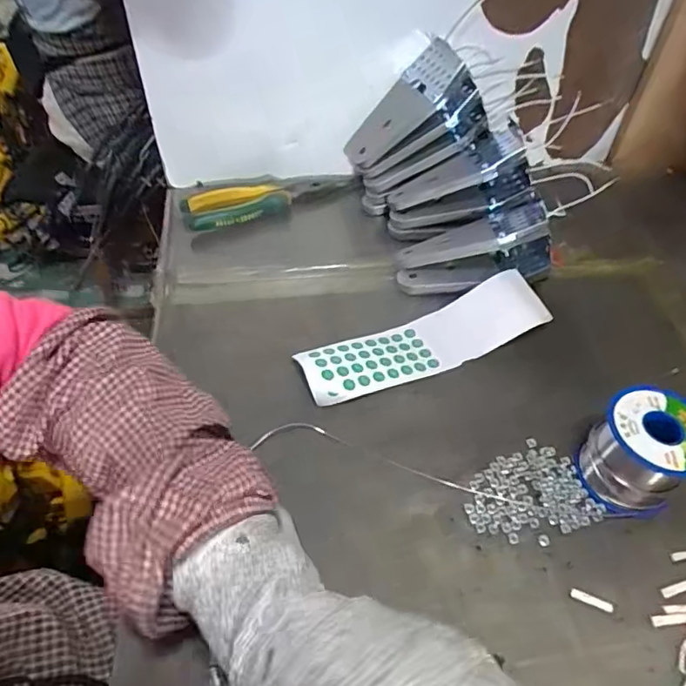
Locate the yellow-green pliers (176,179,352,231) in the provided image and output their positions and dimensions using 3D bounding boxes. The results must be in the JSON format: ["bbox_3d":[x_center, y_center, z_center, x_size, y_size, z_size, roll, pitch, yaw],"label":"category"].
[{"bbox_3d":[-0.084,-0.158,0.588,0.178,0.030,0.059,-23,54,-22],"label":"yellow-green pliers"}]

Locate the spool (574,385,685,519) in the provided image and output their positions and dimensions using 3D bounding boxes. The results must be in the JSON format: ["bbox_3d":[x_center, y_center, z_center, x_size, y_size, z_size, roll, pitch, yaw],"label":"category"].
[{"bbox_3d":[0.204,0.073,0.363,0.064,0.062,0.063,2,48,-2],"label":"spool"}]

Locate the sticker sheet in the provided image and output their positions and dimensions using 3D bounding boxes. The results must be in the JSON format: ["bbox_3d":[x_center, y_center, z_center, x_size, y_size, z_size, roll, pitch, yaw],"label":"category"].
[{"bbox_3d":[0.069,-0.006,0.446,0.209,0.033,0.058,-18,52,-18],"label":"sticker sheet"}]

